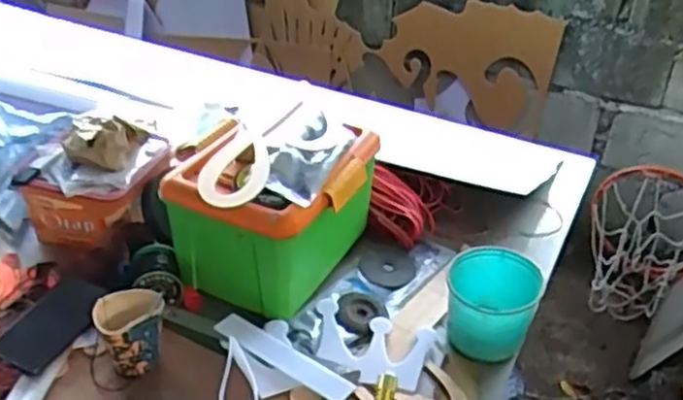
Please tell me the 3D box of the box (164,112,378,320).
[{"bbox_3d":[-0.095,0.009,1.077,0.214,0.214,0.294,20,38,23],"label":"box"}]

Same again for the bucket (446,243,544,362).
[{"bbox_3d":[0.201,0.143,0.999,0.121,0.104,0.131,14,36,15],"label":"bucket"}]

